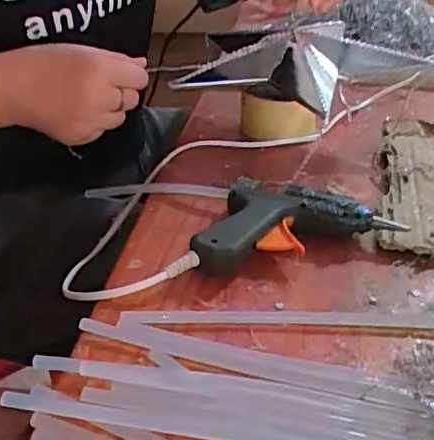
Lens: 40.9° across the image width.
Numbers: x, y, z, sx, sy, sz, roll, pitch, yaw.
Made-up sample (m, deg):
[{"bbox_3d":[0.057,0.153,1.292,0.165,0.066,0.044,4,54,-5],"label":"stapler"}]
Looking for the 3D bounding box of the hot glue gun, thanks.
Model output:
[{"bbox_3d":[0.049,-0.005,0.443,0.153,0.027,0.090,-6,33,-14],"label":"hot glue gun"}]

